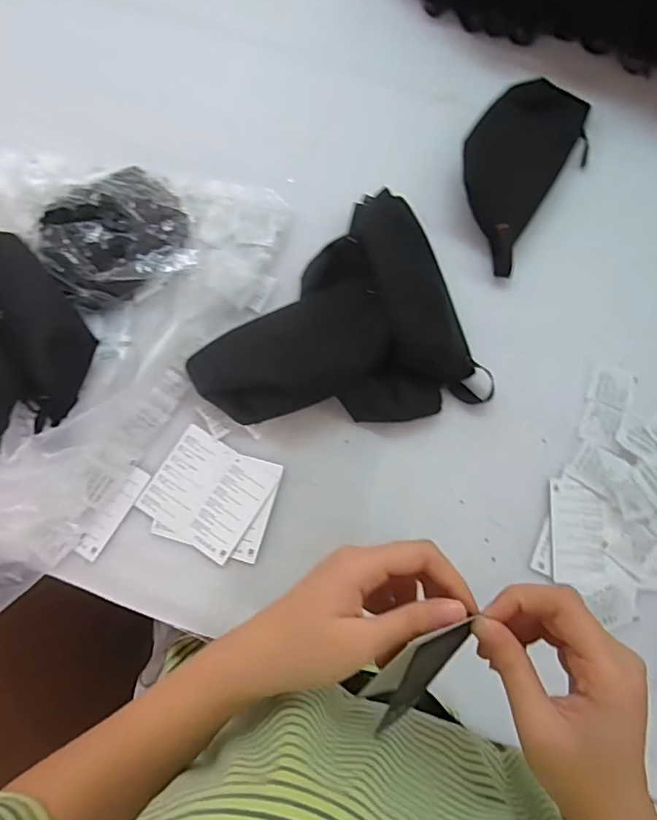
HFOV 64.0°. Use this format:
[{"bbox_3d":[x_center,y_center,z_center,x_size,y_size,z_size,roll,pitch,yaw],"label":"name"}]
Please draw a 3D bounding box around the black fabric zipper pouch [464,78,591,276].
[{"bbox_3d":[0.188,-0.243,0.527,0.101,0.031,0.204,25,79,6],"label":"black fabric zipper pouch"}]

